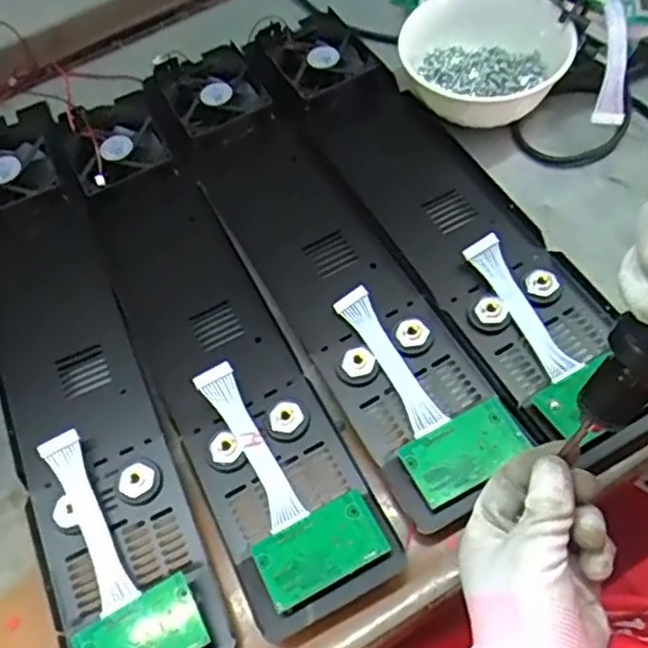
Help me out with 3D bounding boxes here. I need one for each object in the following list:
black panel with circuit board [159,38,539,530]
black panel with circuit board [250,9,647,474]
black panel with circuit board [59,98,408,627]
[{"bbox_3d":[-0.017,-0.079,0.529,0.101,0.033,0.485,-28,61,-9],"label":"black panel with circuit board"},{"bbox_3d":[0.081,-0.108,0.535,0.102,0.029,0.477,-27,61,-9],"label":"black panel with circuit board"},{"bbox_3d":[-0.097,-0.016,0.499,0.095,0.027,0.463,-27,61,-9],"label":"black panel with circuit board"}]

